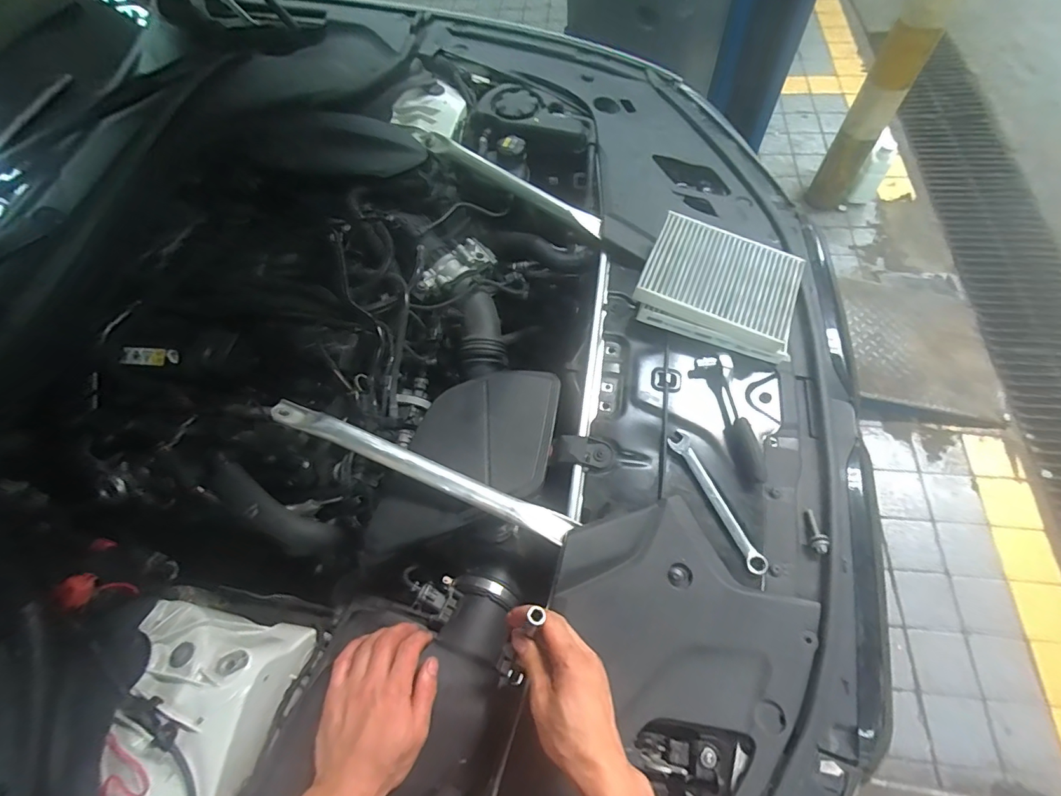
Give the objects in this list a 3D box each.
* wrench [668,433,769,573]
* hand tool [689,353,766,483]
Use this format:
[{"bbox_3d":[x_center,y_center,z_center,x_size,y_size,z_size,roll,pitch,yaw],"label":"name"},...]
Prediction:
[{"bbox_3d":[0.244,0.133,0.631,0.030,0.011,0.200,-24,63,-8],"label":"wrench"},{"bbox_3d":[0.279,0.027,0.673,0.056,0.034,0.187,-8,63,-4],"label":"hand tool"}]

